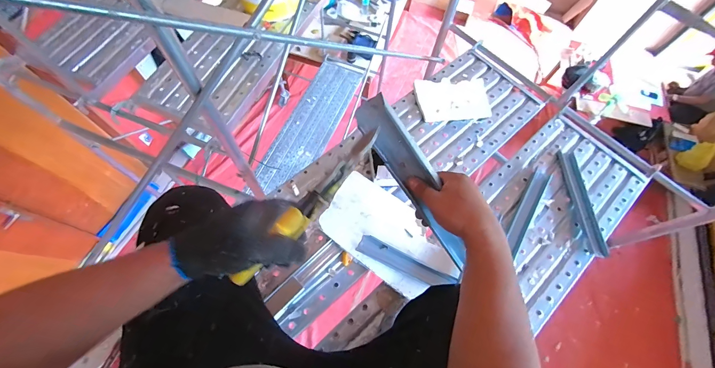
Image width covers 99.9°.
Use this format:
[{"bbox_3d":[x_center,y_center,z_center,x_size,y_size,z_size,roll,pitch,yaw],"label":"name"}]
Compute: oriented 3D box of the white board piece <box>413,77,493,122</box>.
[{"bbox_3d":[0.354,-0.314,1.109,0.270,0.019,0.187,-6,68,-5],"label":"white board piece"}]

